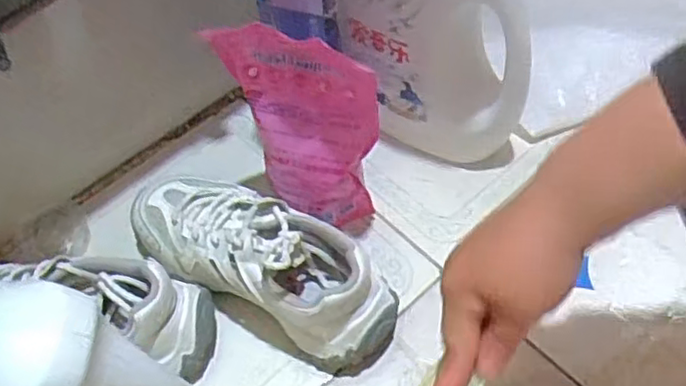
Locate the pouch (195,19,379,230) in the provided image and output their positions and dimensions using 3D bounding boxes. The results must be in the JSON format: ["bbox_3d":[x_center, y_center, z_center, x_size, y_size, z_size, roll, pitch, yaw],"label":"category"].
[{"bbox_3d":[-0.033,-0.043,0.542,0.117,0.193,0.043,11,56,12],"label":"pouch"}]

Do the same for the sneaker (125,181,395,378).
[{"bbox_3d":[-0.066,0.047,0.546,0.233,0.095,0.091,24,60,20],"label":"sneaker"}]

